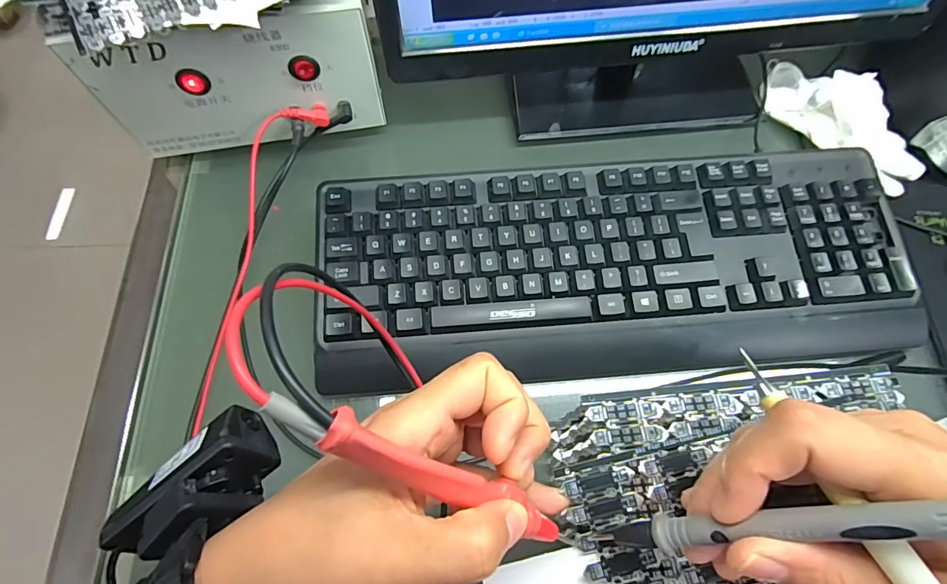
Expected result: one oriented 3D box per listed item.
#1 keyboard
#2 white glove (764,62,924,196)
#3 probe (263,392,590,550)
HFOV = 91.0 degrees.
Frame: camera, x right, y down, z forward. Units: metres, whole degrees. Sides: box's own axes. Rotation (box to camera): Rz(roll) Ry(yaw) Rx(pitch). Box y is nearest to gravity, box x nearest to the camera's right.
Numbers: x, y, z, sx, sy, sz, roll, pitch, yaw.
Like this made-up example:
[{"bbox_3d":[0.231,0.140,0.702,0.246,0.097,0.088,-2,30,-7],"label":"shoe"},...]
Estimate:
[{"bbox_3d":[0.102,-0.022,0.349,0.430,0.037,0.157,-4,66,-1],"label":"keyboard"},{"bbox_3d":[0.325,-0.153,0.413,0.069,0.042,0.156,-26,69,-11],"label":"white glove"},{"bbox_3d":[-0.006,0.069,0.167,0.147,0.008,0.014,36,65,-29],"label":"probe"}]

